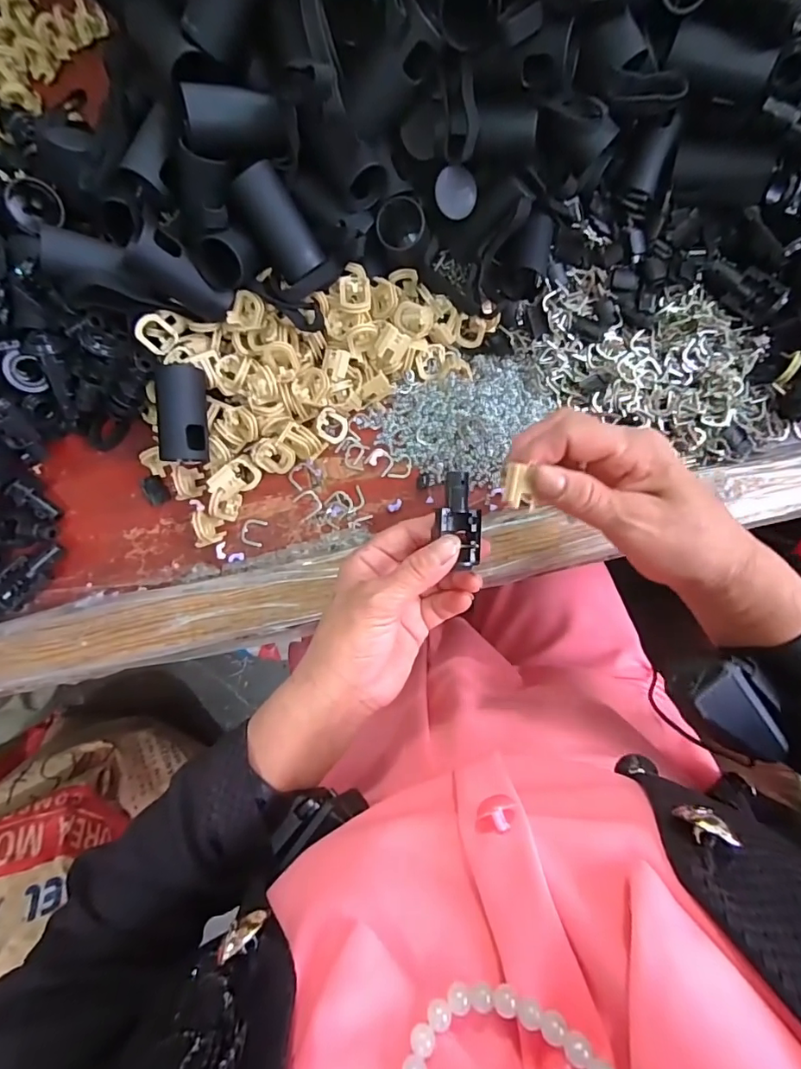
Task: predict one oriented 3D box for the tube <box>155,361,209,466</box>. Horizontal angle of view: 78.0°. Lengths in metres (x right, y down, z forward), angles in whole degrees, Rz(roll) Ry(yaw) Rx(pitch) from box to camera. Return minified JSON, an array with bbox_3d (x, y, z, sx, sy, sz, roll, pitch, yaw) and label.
[{"bbox_3d":[-0.145,-0.080,0.336,0.029,0.033,0.060,-1,85,2],"label":"tube"}]

